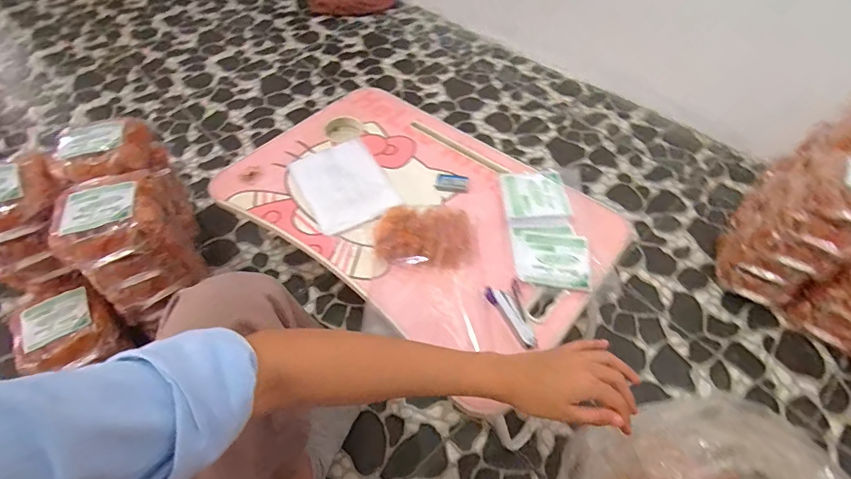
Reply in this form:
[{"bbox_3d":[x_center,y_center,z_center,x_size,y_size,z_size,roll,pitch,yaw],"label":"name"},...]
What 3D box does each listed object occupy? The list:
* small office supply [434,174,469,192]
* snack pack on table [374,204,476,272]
[{"bbox_3d":[0.044,-0.094,0.701,0.054,0.019,0.026,6,53,4],"label":"small office supply"},{"bbox_3d":[0.000,-0.004,0.604,0.146,0.054,0.086,-1,53,-1],"label":"snack pack on table"}]

